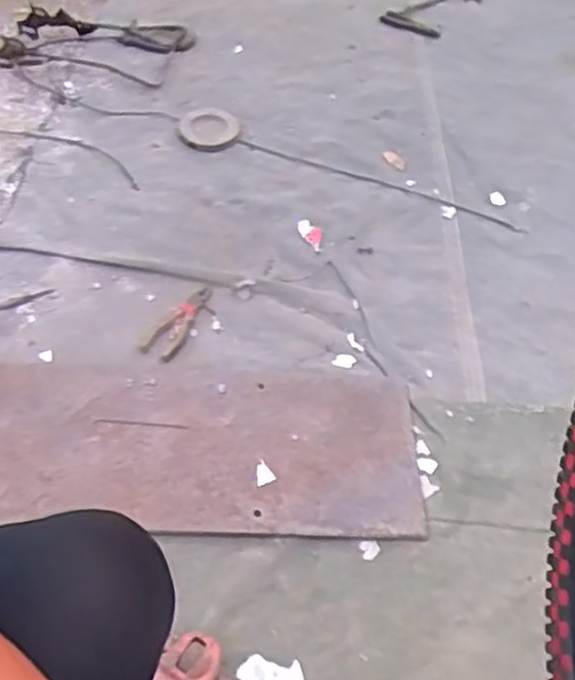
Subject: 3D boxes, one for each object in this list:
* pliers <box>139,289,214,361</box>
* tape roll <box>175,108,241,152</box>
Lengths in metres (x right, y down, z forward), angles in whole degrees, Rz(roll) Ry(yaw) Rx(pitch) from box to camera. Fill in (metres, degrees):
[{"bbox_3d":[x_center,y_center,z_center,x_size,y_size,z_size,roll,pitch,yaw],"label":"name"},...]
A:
[{"bbox_3d":[-0.171,-0.033,1.137,0.061,0.009,0.164,20,53,16],"label":"pliers"},{"bbox_3d":[-0.163,-0.440,1.484,0.126,0.023,0.127,-3,51,-2],"label":"tape roll"}]

